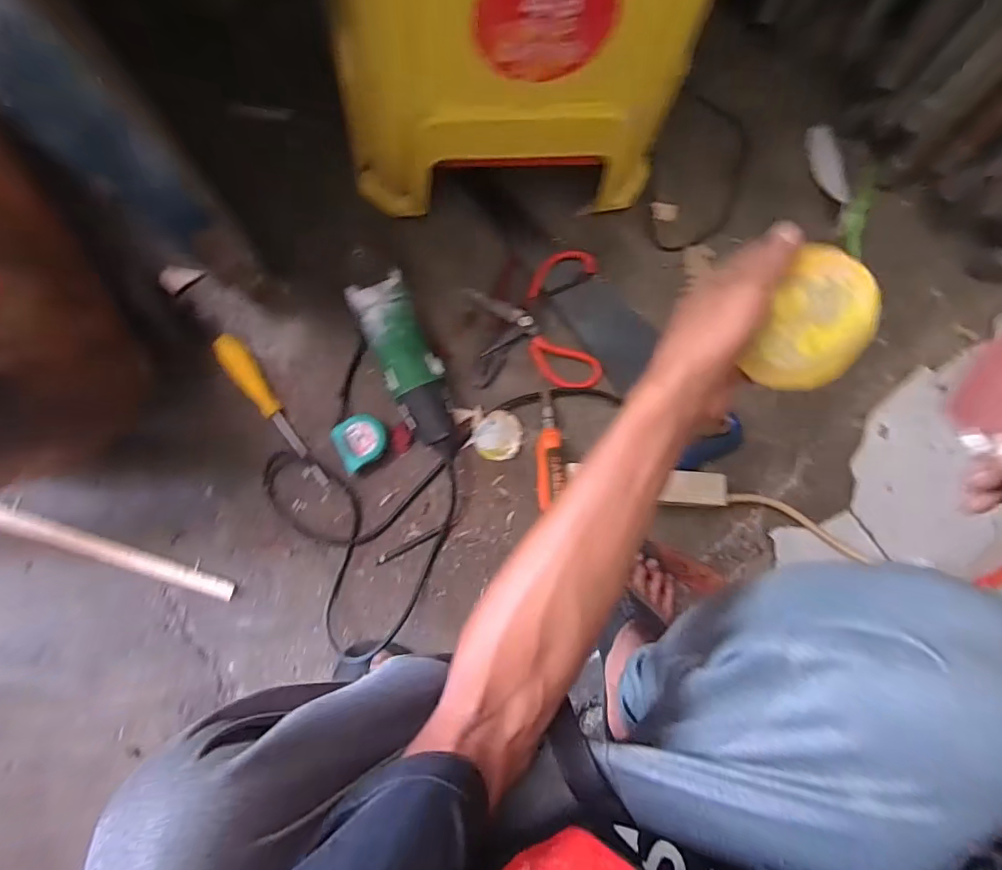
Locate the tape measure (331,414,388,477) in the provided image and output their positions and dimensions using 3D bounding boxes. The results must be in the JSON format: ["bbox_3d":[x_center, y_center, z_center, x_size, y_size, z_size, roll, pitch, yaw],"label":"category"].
[{"bbox_3d":[-0.169,0.007,0.622,0.060,0.033,0.059,-30,91,-9],"label":"tape measure"}]

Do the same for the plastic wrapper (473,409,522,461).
[{"bbox_3d":[-0.003,0.001,0.654,0.062,0.009,0.062,0,87,-8],"label":"plastic wrapper"}]

